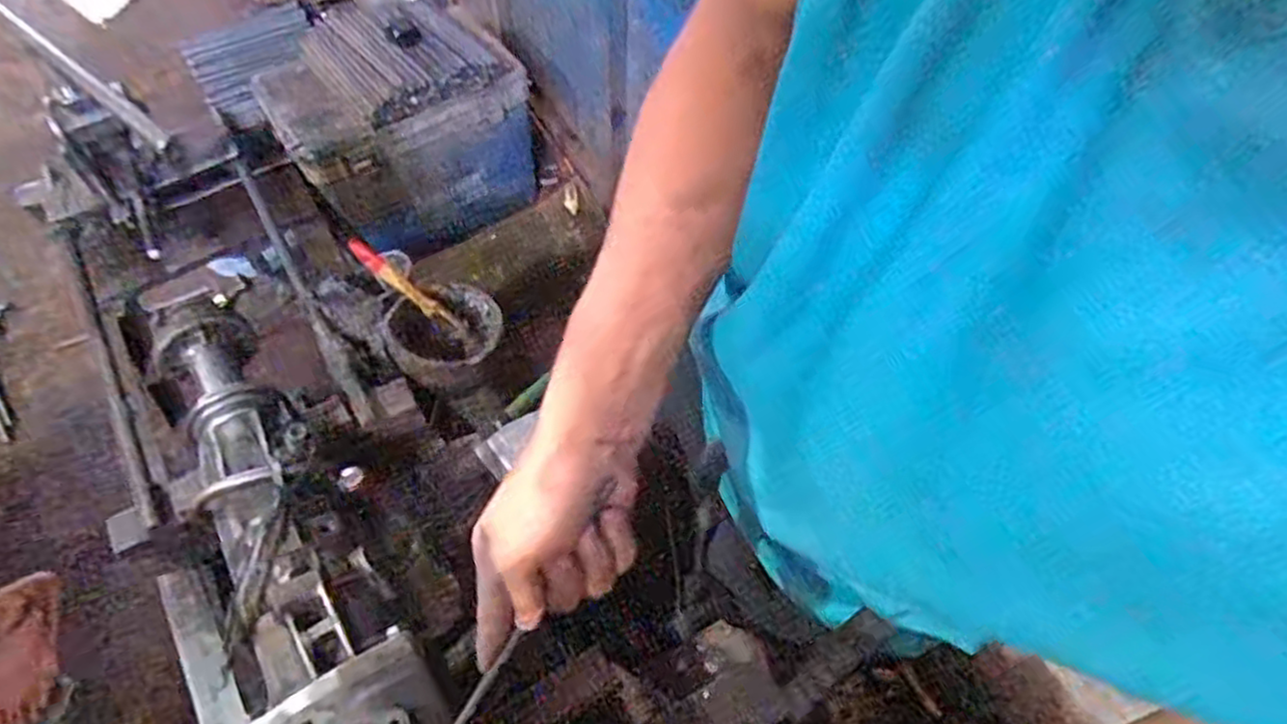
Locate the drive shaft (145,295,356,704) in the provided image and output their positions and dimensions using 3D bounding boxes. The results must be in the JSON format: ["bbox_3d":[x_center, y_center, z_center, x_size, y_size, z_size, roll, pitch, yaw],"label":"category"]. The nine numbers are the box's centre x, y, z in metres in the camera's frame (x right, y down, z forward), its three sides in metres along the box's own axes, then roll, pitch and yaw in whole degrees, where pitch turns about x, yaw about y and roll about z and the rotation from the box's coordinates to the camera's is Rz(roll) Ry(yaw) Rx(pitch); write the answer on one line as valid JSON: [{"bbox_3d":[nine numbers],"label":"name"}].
[{"bbox_3d":[-0.339,0.105,0.643,0.120,0.091,0.381,-29,64,-16],"label":"drive shaft"}]

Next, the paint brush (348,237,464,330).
[{"bbox_3d":[-0.259,-0.082,0.809,0.146,0.022,0.017,41,60,-24],"label":"paint brush"}]

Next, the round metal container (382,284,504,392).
[{"bbox_3d":[-0.224,-0.036,0.833,0.131,0.055,0.127,-38,67,-20],"label":"round metal container"}]

